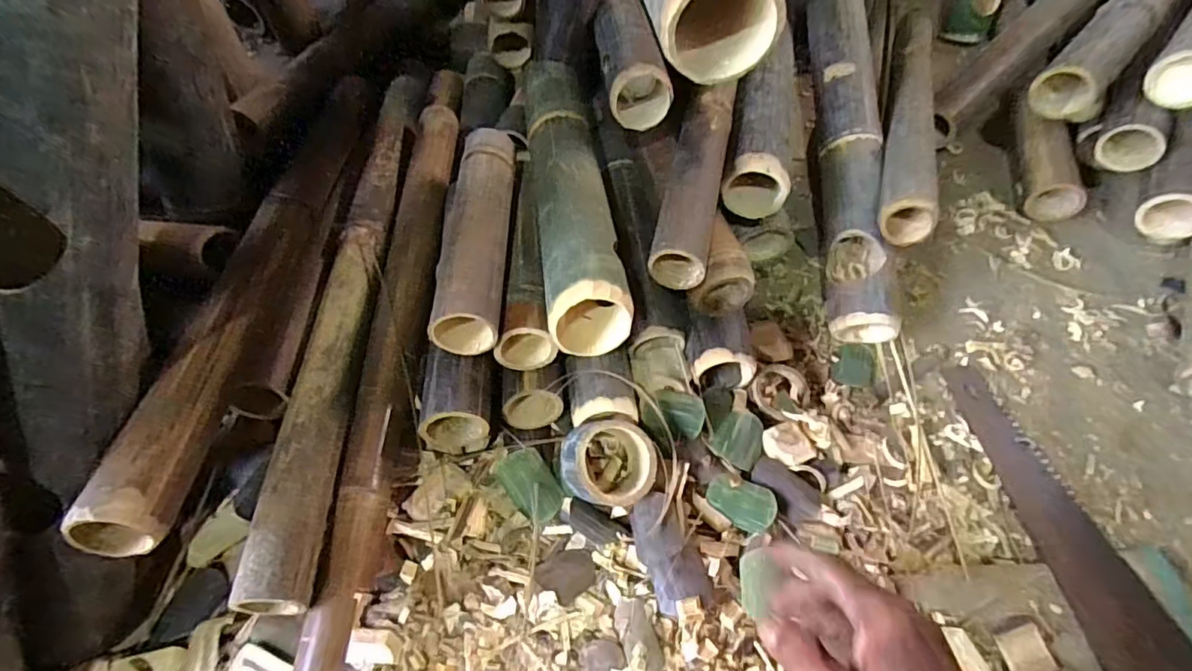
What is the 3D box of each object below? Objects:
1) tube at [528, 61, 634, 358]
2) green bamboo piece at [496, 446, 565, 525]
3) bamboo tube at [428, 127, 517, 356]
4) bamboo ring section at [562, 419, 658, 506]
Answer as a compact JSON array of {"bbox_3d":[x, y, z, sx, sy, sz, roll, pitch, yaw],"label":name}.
[{"bbox_3d":[-0.029,-0.164,0.575,0.074,0.068,0.402,-6,54,-3],"label":"tube"},{"bbox_3d":[-0.058,0.134,0.509,0.041,0.026,0.066,-36,74,16],"label":"green bamboo piece"},{"bbox_3d":[-0.108,-0.095,0.539,0.053,0.065,0.254,-1,54,0],"label":"bamboo tube"},{"bbox_3d":[0.008,0.113,0.506,0.077,0.055,0.077,4,78,-21],"label":"bamboo ring section"}]

